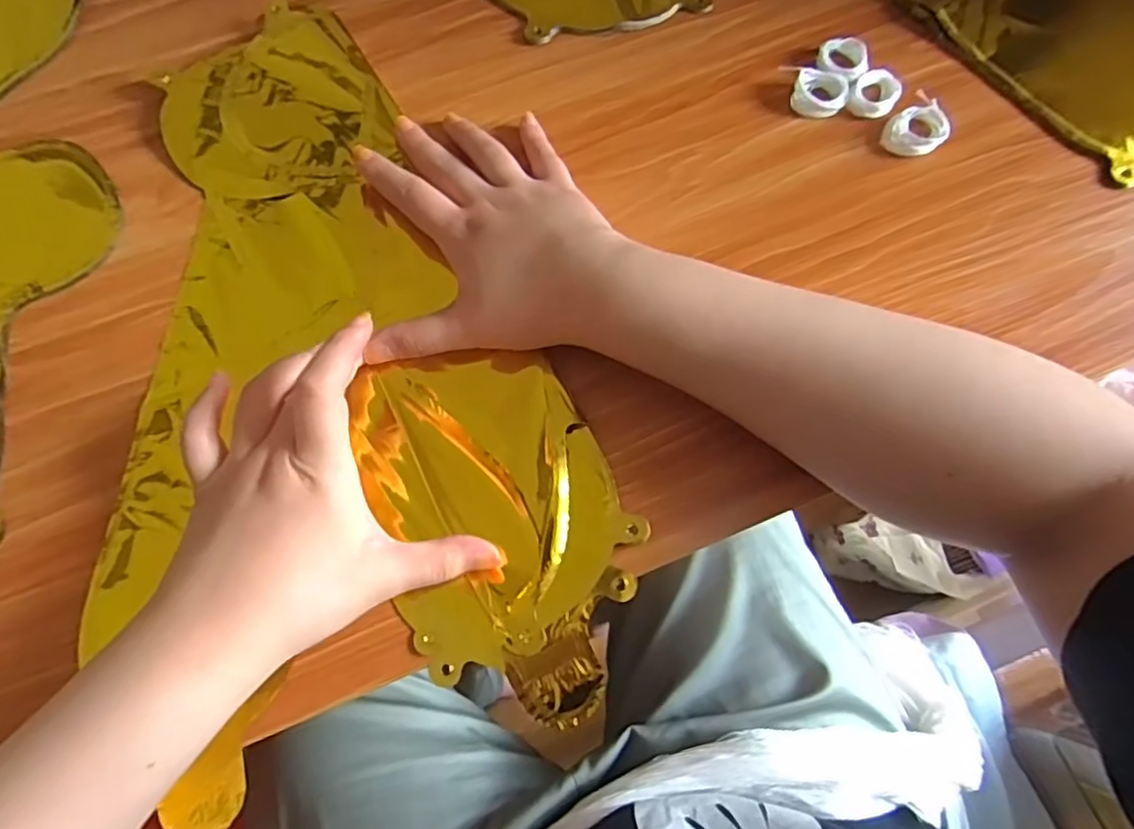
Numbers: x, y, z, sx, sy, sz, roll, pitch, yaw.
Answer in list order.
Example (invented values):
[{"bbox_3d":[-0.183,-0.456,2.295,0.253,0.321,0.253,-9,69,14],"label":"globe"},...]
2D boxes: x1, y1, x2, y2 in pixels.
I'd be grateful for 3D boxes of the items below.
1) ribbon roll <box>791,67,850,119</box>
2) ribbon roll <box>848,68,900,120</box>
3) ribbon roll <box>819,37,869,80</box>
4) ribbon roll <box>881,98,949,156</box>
[{"bbox_3d":[0.150,-0.190,0.391,0.030,0.011,0.026,5,75,2],"label":"ribbon roll"},{"bbox_3d":[0.182,-0.189,0.391,0.027,0.011,0.028,0,75,1],"label":"ribbon roll"},{"bbox_3d":[0.166,-0.214,0.397,0.028,0.008,0.031,-42,78,-10],"label":"ribbon roll"},{"bbox_3d":[0.202,-0.165,0.383,0.034,0.010,0.029,-15,75,-3],"label":"ribbon roll"}]

